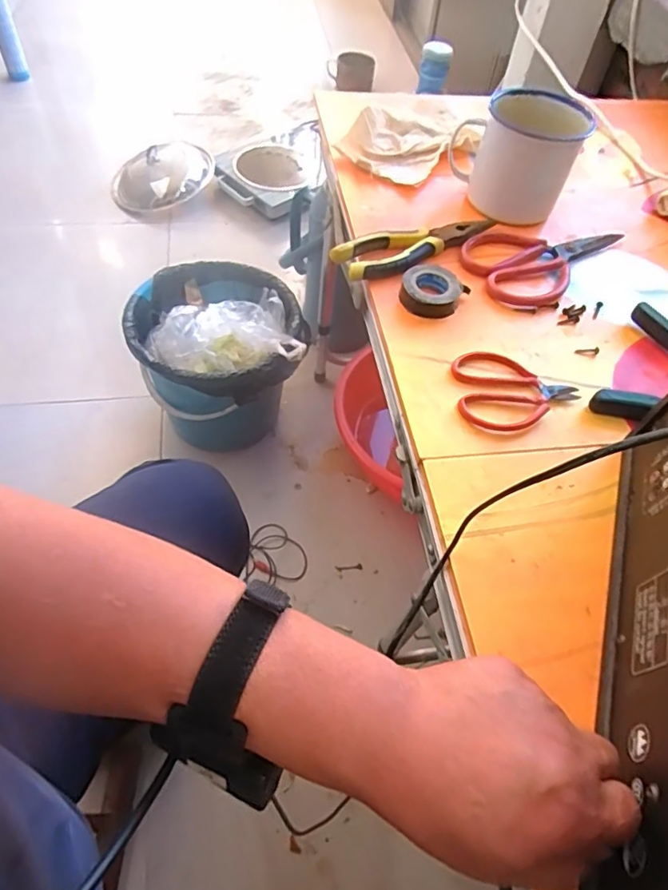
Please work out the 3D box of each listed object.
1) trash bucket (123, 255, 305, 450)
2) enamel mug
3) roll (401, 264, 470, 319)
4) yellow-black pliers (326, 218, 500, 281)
[{"bbox_3d":[-0.205,-0.141,0.999,0.272,0.287,0.280,3,55,-4],"label":"trash bucket"},{"bbox_3d":[0.193,-0.306,0.572,0.094,0.112,0.102,-16,58,-16],"label":"enamel mug"},{"bbox_3d":[0.092,-0.143,0.501,0.052,0.022,0.056,3,55,-4],"label":"roll"},{"bbox_3d":[0.080,-0.202,0.539,0.170,0.017,0.048,-27,62,-22],"label":"yellow-black pliers"}]

